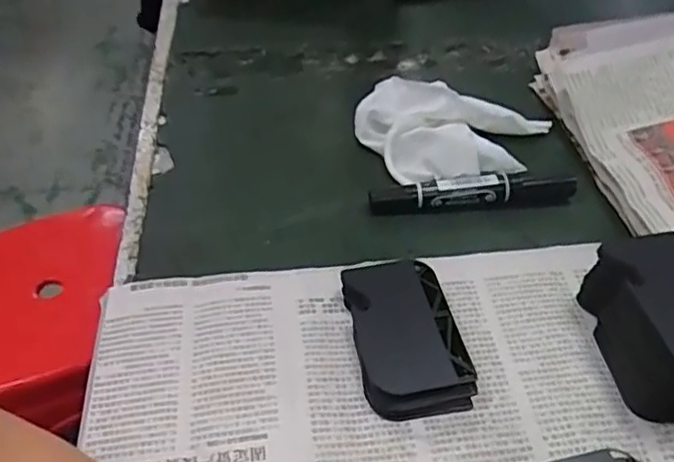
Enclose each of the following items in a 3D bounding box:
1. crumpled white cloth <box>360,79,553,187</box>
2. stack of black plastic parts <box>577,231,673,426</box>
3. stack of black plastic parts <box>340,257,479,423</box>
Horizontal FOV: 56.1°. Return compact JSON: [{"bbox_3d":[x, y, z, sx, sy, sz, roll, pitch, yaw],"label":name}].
[{"bbox_3d":[0.081,-0.075,0.474,0.132,0.022,0.092,14,49,12],"label":"crumpled white cloth"},{"bbox_3d":[0.175,0.047,0.330,0.059,0.042,0.088,-4,46,-5],"label":"stack of black plastic parts"},{"bbox_3d":[0.038,0.056,0.349,0.056,0.020,0.086,-8,48,-8],"label":"stack of black plastic parts"}]

